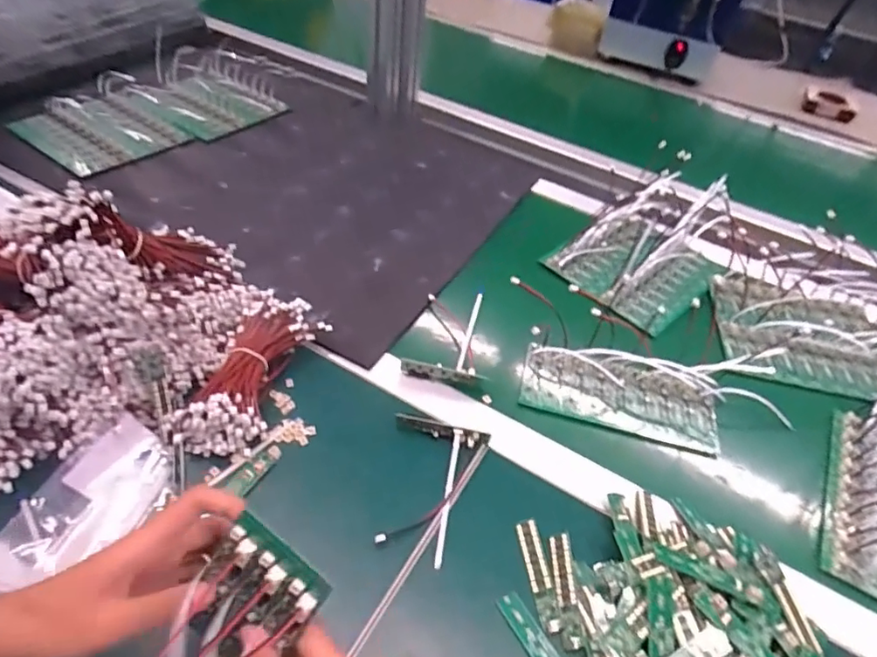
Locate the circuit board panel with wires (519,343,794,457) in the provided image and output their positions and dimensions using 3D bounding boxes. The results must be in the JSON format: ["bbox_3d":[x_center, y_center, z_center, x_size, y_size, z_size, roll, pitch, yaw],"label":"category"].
[{"bbox_3d":[0.209,0.056,0.546,0.243,0.066,0.089,11,44,3],"label":"circuit board panel with wires"}]

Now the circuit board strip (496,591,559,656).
[{"bbox_3d":[0.074,0.231,0.395,0.018,0.004,0.085,-21,51,-26],"label":"circuit board strip"}]

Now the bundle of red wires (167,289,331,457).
[{"bbox_3d":[-0.177,0.042,0.522,0.075,0.056,0.175,17,45,9],"label":"bundle of red wires"}]

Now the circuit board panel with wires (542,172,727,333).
[{"bbox_3d":[0.286,-0.120,0.723,0.245,0.072,0.169,-30,56,-32],"label":"circuit board panel with wires"}]

